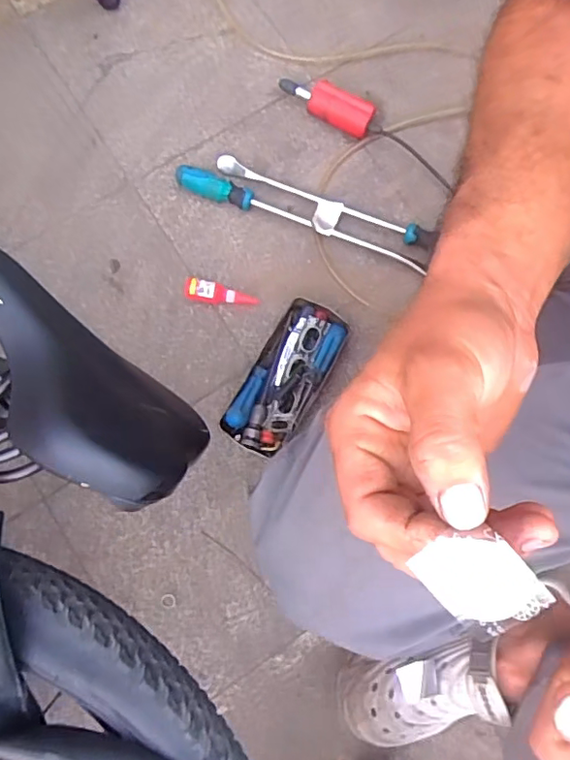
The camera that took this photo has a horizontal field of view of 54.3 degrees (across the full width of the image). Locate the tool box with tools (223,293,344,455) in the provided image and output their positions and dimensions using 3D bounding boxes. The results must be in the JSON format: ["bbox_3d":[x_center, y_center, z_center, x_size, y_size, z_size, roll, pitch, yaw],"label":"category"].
[{"bbox_3d":[0.003,-0.004,0.680,0.082,0.049,0.190,27,79,4],"label":"tool box with tools"}]

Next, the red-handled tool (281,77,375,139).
[{"bbox_3d":[0.054,-0.373,0.748,0.134,0.045,0.032,28,79,5],"label":"red-handled tool"}]

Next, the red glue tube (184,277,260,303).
[{"bbox_3d":[-0.081,-0.110,0.707,0.093,0.024,0.026,9,78,1],"label":"red glue tube"}]

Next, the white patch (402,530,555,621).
[{"bbox_3d":[0.070,0.072,0.200,0.031,0.004,0.039,-41,89,10],"label":"white patch"}]

